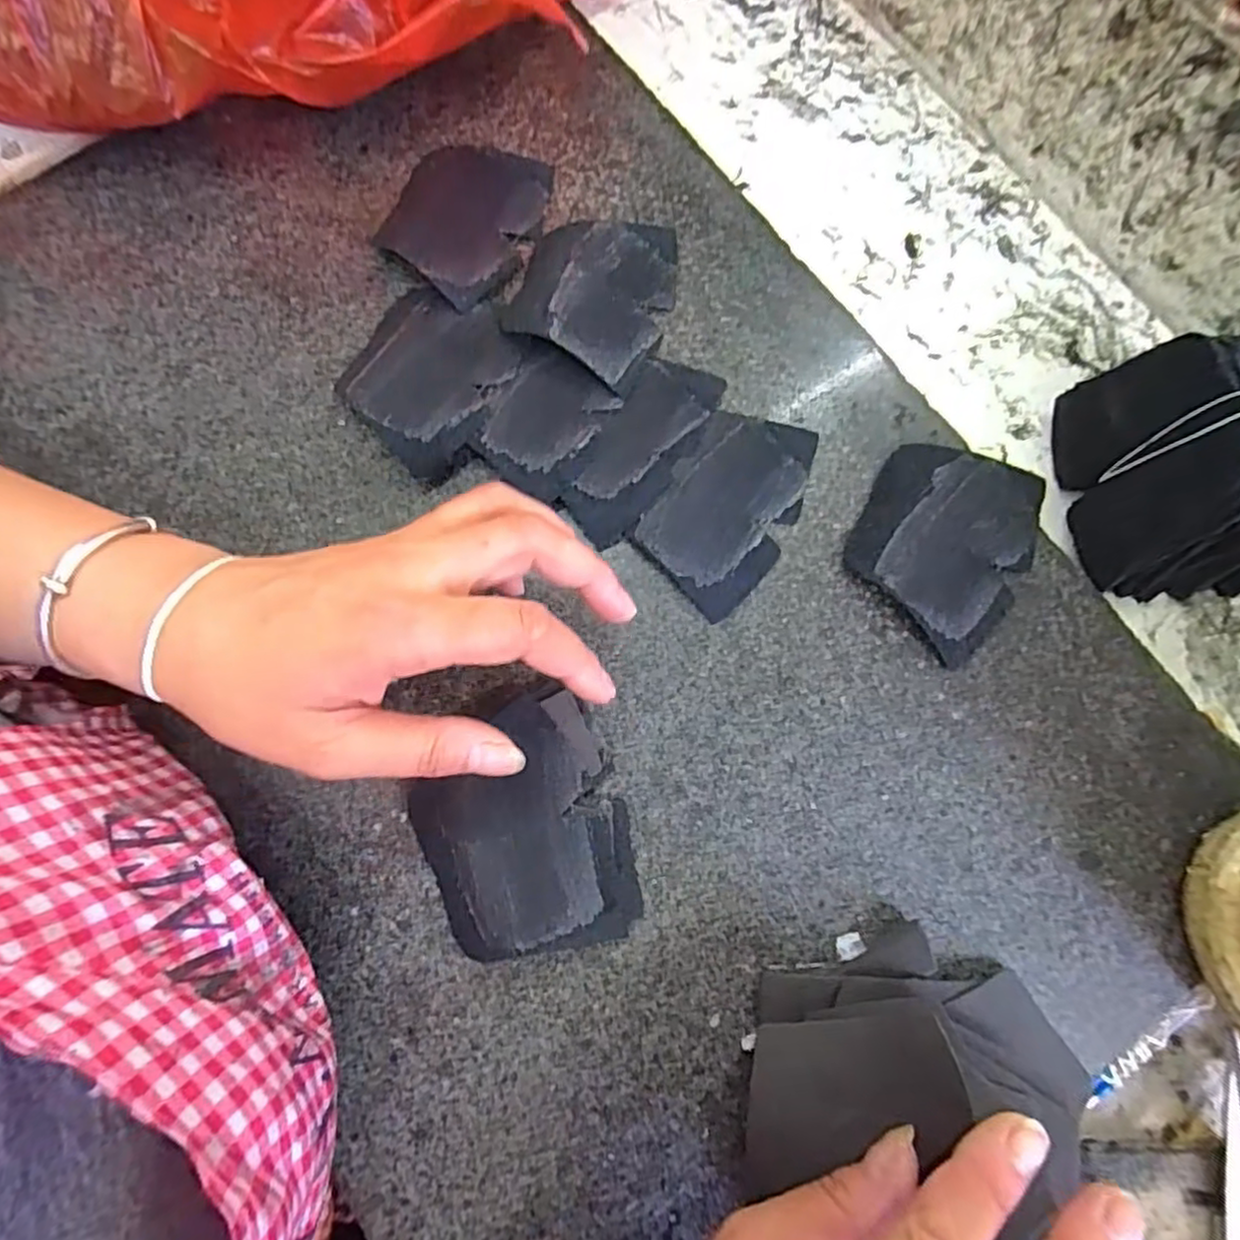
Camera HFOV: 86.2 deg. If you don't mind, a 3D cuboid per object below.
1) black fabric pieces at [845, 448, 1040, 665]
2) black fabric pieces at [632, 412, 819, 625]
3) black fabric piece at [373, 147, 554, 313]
[{"bbox_3d":[0.148,-0.036,0.301,0.075,0.014,0.094,27,79,6],"label":"black fabric pieces"},{"bbox_3d":[0.052,-0.053,0.308,0.060,0.008,0.095,37,80,8],"label":"black fabric pieces"},{"bbox_3d":[-0.082,-0.209,0.338,0.075,0.018,0.095,28,79,7],"label":"black fabric piece"}]

